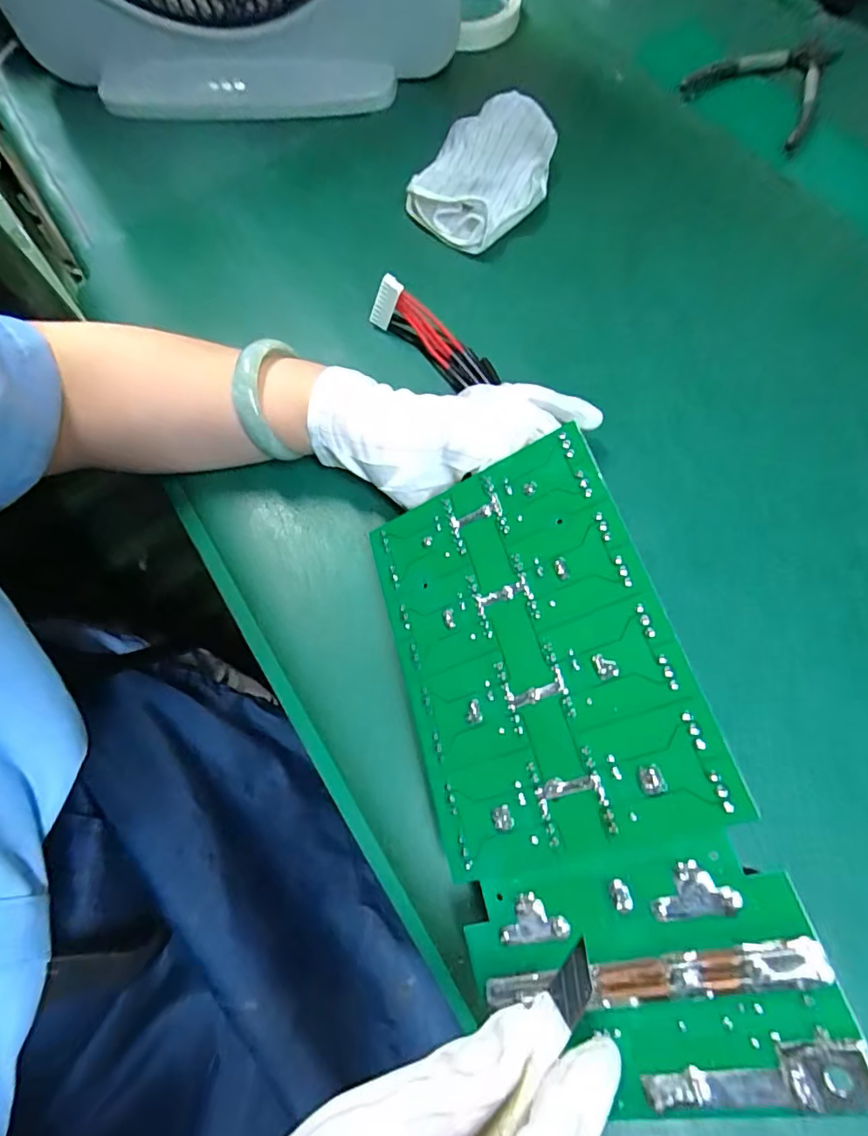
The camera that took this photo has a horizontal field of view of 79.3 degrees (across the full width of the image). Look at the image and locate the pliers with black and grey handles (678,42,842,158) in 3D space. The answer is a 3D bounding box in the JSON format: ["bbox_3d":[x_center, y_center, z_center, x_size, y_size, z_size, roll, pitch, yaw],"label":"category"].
[{"bbox_3d":[0.277,-0.413,0.448,0.110,0.011,0.158,30,74,11],"label":"pliers with black and grey handles"}]

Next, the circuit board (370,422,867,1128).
[{"bbox_3d":[0.050,0.072,0.230,0.126,0.004,0.258,-26,65,22],"label":"circuit board"}]

